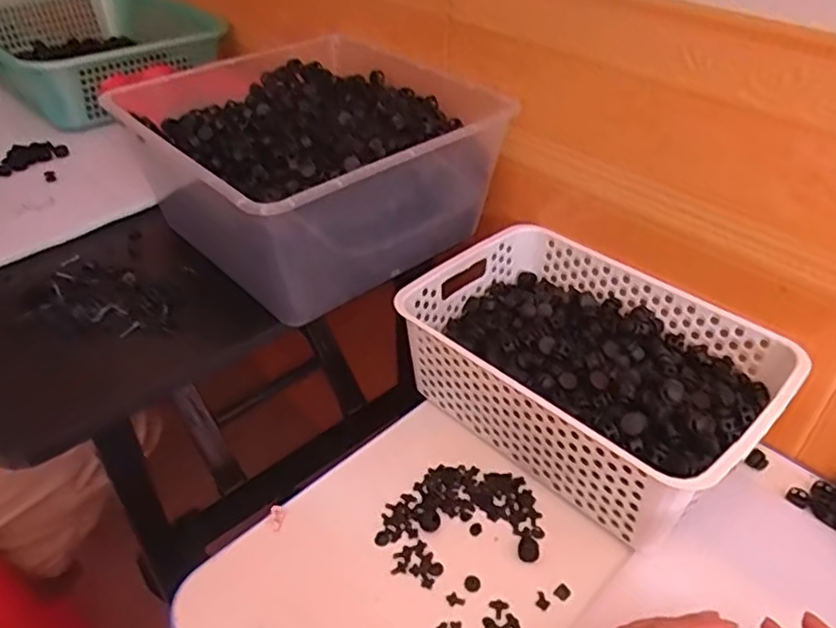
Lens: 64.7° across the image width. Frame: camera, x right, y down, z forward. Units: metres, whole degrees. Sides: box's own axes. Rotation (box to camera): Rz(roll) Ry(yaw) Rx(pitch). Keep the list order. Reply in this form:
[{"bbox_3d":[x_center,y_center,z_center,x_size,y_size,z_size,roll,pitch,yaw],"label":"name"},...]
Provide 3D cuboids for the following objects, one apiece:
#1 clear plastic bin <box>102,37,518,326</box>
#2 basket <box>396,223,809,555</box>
[{"bbox_3d":[-0.098,-0.157,0.692,0.306,0.148,0.311,-28,48,-29],"label":"clear plastic bin"},{"bbox_3d":[0.152,0.052,0.611,0.201,0.119,0.303,-32,50,-32],"label":"basket"}]

